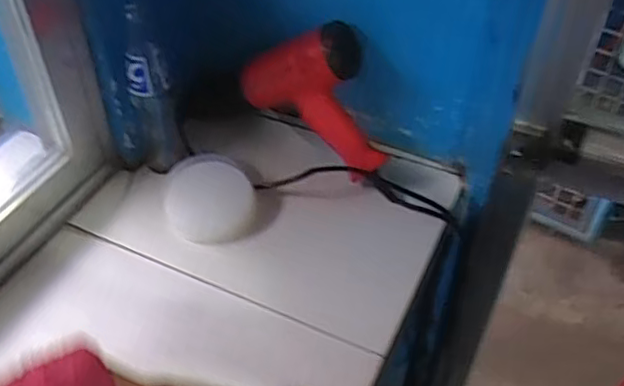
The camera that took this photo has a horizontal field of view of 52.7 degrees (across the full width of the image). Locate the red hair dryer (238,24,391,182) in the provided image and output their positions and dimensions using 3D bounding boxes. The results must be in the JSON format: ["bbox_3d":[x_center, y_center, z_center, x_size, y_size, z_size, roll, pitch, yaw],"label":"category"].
[{"bbox_3d":[0.010,-0.142,0.885,0.232,0.156,0.111,36,55,29],"label":"red hair dryer"}]

